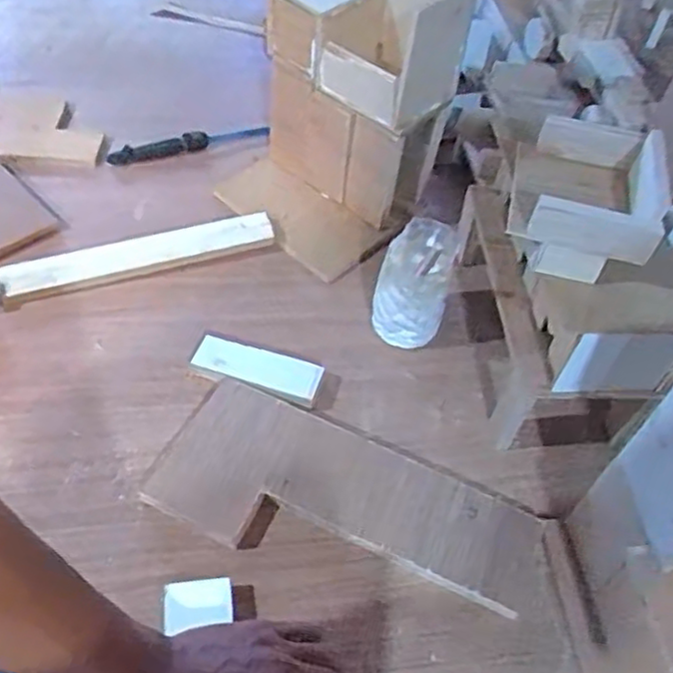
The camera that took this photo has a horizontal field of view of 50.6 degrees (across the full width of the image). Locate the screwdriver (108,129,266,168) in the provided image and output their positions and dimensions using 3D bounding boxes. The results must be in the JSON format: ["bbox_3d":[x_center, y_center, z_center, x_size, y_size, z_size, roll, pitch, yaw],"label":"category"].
[{"bbox_3d":[-0.168,-0.220,0.807,0.177,0.027,0.030,-8,54,-12],"label":"screwdriver"}]

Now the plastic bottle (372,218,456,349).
[{"bbox_3d":[0.069,-0.047,0.653,0.065,0.101,0.069,12,52,3],"label":"plastic bottle"}]

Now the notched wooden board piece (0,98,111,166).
[{"bbox_3d":[-0.362,-0.240,0.820,0.205,0.011,0.114,6,52,-1],"label":"notched wooden board piece"}]

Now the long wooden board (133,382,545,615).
[{"bbox_3d":[0.007,0.131,0.555,0.291,0.023,0.121,21,54,10],"label":"long wooden board"}]

